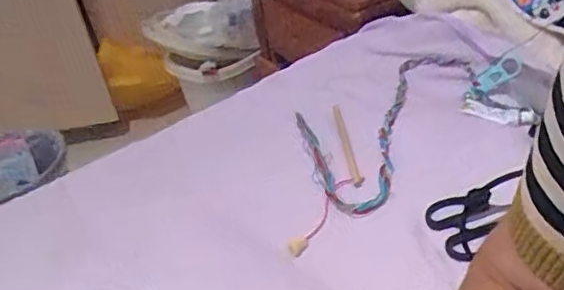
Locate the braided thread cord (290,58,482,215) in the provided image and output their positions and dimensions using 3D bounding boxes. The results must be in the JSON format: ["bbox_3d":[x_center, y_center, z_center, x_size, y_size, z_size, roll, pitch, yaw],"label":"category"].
[{"bbox_3d":[0.138,-0.029,0.697,0.271,0.021,0.209,-25,34,-15],"label":"braided thread cord"}]

